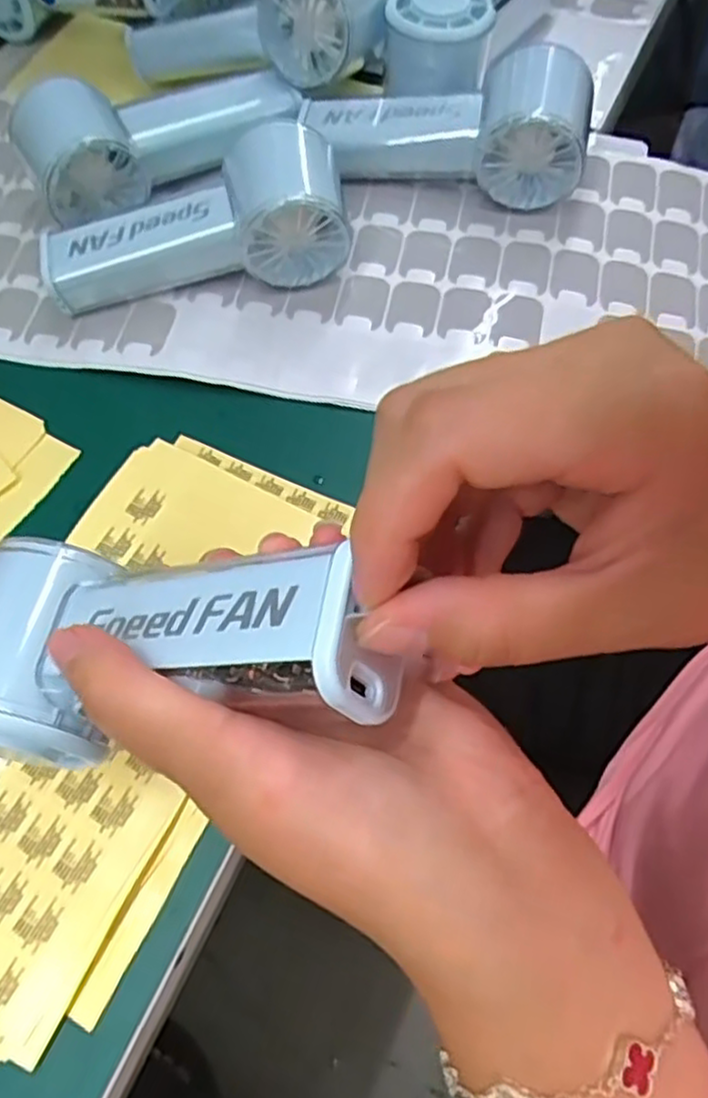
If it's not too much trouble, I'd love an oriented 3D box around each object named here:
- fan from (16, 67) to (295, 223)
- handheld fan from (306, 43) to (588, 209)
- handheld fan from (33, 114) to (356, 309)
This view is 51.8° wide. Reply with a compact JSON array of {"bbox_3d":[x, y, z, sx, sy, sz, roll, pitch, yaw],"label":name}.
[{"bbox_3d":[-0.106,-0.226,0.398,0.147,0.053,0.066,-19,66,-6],"label":"fan"},{"bbox_3d":[0.046,-0.226,0.388,0.152,0.059,0.053,10,66,7],"label":"handheld fan"},{"bbox_3d":[-0.081,-0.164,0.366,0.151,0.058,0.055,-8,65,-1],"label":"handheld fan"}]

